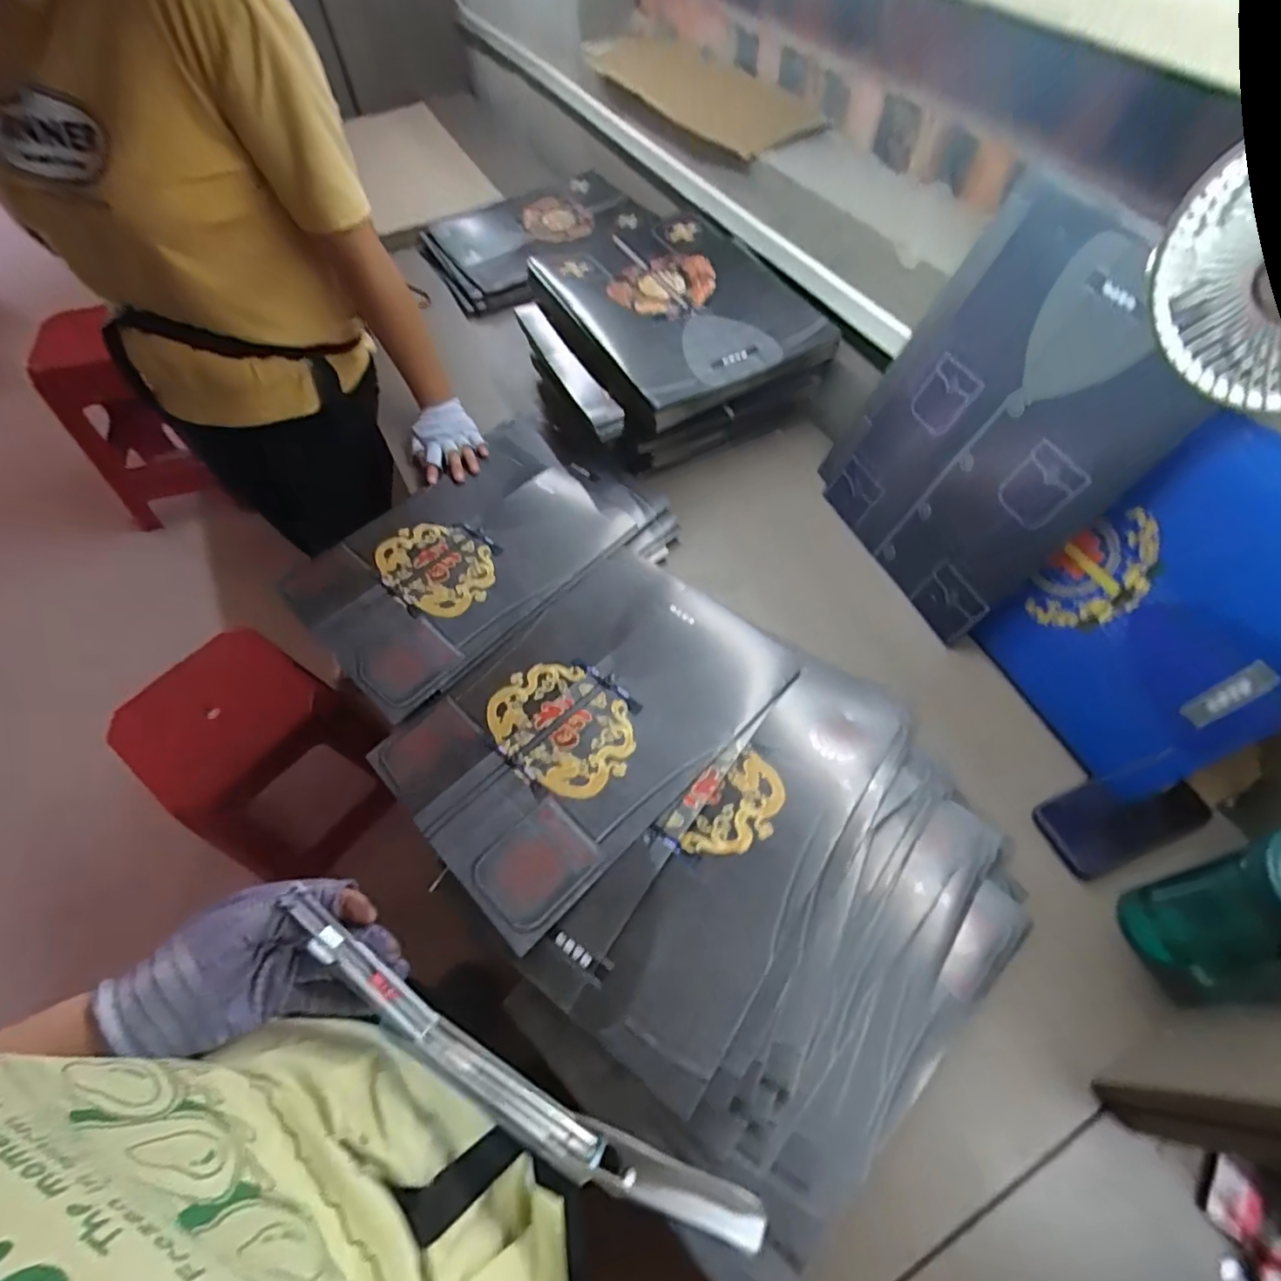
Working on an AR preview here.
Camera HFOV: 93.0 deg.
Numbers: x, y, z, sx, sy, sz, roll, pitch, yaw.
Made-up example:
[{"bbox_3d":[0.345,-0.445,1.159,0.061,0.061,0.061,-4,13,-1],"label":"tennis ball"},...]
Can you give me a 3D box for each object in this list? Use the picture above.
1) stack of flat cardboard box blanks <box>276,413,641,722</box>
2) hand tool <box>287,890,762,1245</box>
[{"bbox_3d":[-0.235,-0.121,0.808,0.300,0.030,0.416,36,62,25],"label":"stack of flat cardboard box blanks"},{"bbox_3d":[-0.079,0.261,0.359,0.297,0.056,0.038,27,59,11],"label":"hand tool"}]

